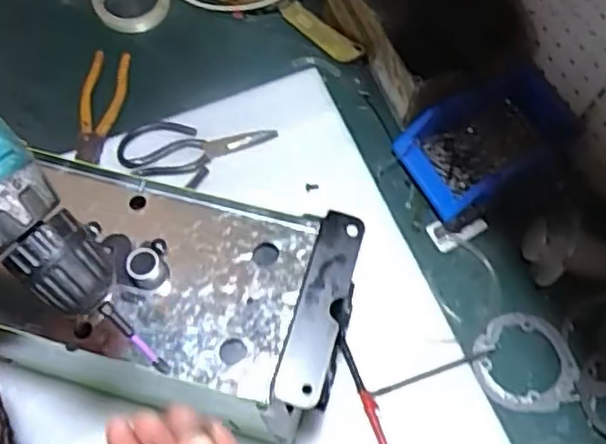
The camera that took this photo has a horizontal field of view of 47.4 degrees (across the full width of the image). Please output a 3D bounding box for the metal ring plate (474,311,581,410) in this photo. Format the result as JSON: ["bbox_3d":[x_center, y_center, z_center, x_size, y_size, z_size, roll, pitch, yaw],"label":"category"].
[{"bbox_3d":[0.241,0.152,0.752,0.109,0.012,0.107,1,67,-1],"label":"metal ring plate"}]

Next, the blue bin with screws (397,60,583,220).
[{"bbox_3d":[0.214,-0.093,0.820,0.189,0.074,0.127,-29,71,-13],"label":"blue bin with screws"}]

